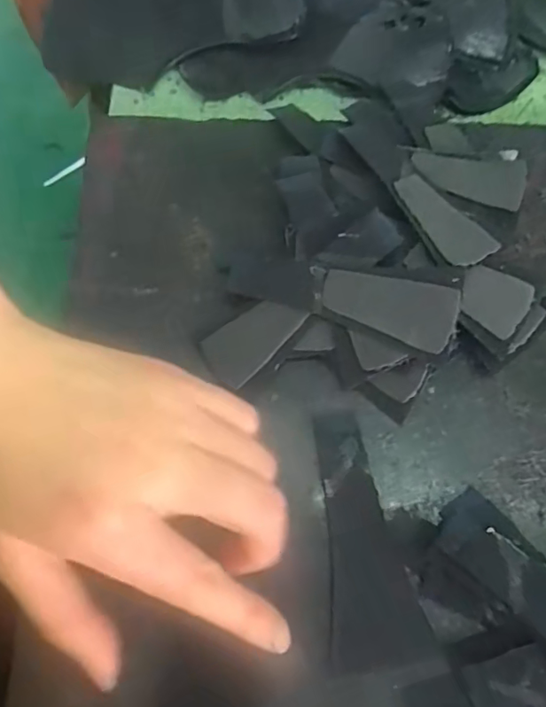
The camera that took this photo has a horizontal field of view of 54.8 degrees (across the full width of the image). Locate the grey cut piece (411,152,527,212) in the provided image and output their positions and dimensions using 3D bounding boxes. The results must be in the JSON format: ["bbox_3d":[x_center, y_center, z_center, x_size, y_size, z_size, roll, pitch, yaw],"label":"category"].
[{"bbox_3d":[0.095,-0.086,0.259,0.053,0.004,0.026,13,72,14],"label":"grey cut piece"}]

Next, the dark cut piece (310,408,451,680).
[{"bbox_3d":[0.036,0.078,0.221,0.039,0.006,0.106,-11,72,-2],"label":"dark cut piece"}]

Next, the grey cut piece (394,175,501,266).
[{"bbox_3d":[0.080,-0.063,0.246,0.025,0.004,0.056,-19,62,-13],"label":"grey cut piece"}]

